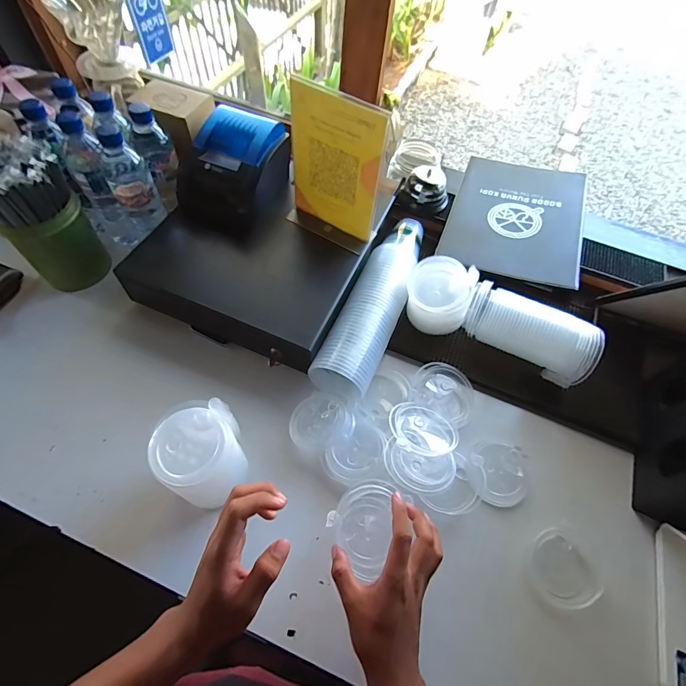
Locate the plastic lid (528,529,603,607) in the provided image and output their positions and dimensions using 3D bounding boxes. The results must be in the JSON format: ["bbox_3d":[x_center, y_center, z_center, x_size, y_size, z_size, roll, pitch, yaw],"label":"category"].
[{"bbox_3d":[0.279,0.290,0.500,0.077,0.011,0.085,-15,62,-12],"label":"plastic lid"}]

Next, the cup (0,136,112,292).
[{"bbox_3d":[-0.459,-0.183,0.606,0.116,0.219,0.103,-32,66,-20],"label":"cup"}]

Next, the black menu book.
[{"bbox_3d":[0.319,-0.235,0.724,0.228,0.010,0.291,15,61,15],"label":"black menu book"}]

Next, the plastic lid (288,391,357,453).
[{"bbox_3d":[-0.034,0.113,0.564,0.088,0.022,0.079,-34,65,7],"label":"plastic lid"}]

